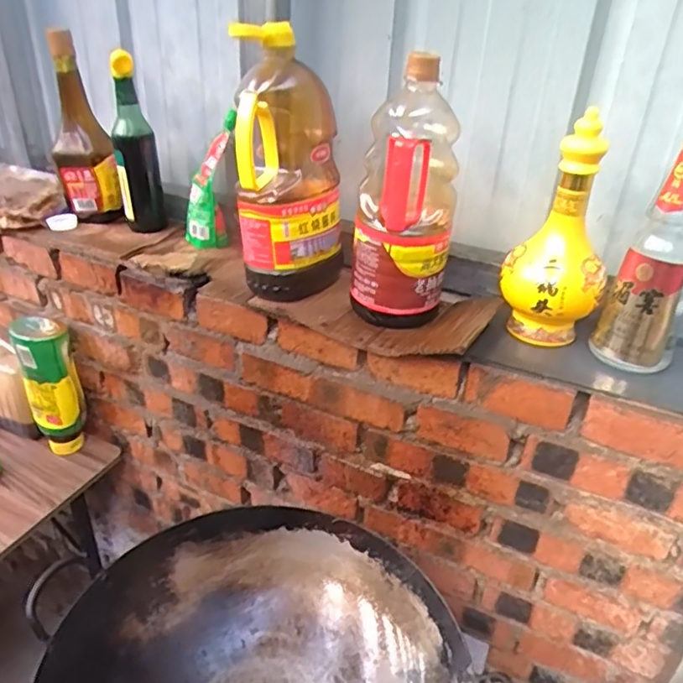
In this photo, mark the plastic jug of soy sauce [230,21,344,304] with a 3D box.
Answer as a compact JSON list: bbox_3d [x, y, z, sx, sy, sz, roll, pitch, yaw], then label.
[{"bbox_3d":[-0.060,-0.209,0.723,0.129,0.282,0.134,2,31,-2],"label":"plastic jug of soy sauce"}]

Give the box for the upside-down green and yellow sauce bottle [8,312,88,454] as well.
[{"bbox_3d":[-0.470,0.083,0.961,0.082,0.238,0.078,-15,36,-27],"label":"upside-down green and yellow sauce bottle"}]

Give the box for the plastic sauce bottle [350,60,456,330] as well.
[{"bbox_3d":[0.071,-0.152,0.672,0.116,0.275,0.085,7,31,7],"label":"plastic sauce bottle"}]

